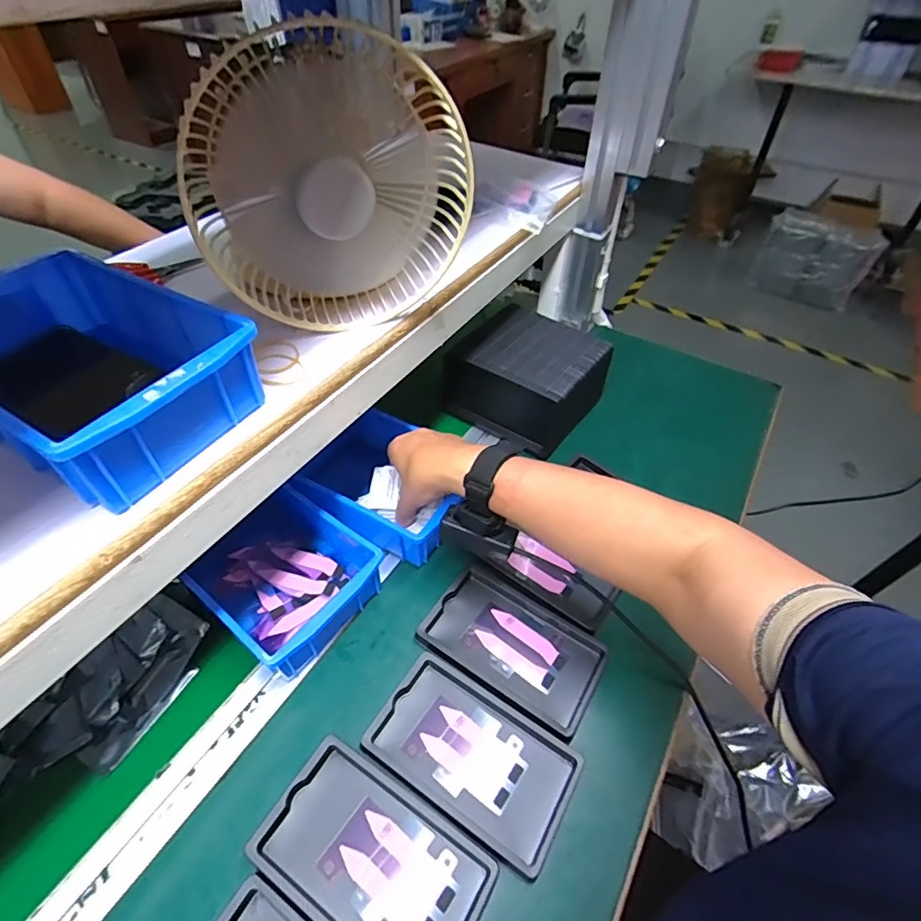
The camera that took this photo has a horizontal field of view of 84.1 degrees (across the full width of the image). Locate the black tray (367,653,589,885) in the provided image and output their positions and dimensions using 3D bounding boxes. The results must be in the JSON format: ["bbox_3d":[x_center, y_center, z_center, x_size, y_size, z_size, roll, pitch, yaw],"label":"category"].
[{"bbox_3d":[0.011,0.238,0.417,0.158,0.014,0.093,27,54,21],"label":"black tray"}]

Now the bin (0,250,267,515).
[{"bbox_3d":[-0.242,-0.062,0.335,0.202,0.061,0.125,24,52,21],"label":"bin"}]

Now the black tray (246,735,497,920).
[{"bbox_3d":[-0.063,0.288,0.368,0.158,0.018,0.093,25,53,20],"label":"black tray"}]

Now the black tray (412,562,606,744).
[{"bbox_3d":[0.050,0.173,0.481,0.155,0.017,0.097,27,54,22],"label":"black tray"}]

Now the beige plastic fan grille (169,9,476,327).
[{"bbox_3d":[-0.093,-0.196,0.379,0.195,0.184,0.059,-15,49,-14],"label":"beige plastic fan grille"}]

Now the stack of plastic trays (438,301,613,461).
[{"bbox_3d":[0.086,-0.109,0.677,0.171,0.104,0.148,28,54,22],"label":"stack of plastic trays"}]

